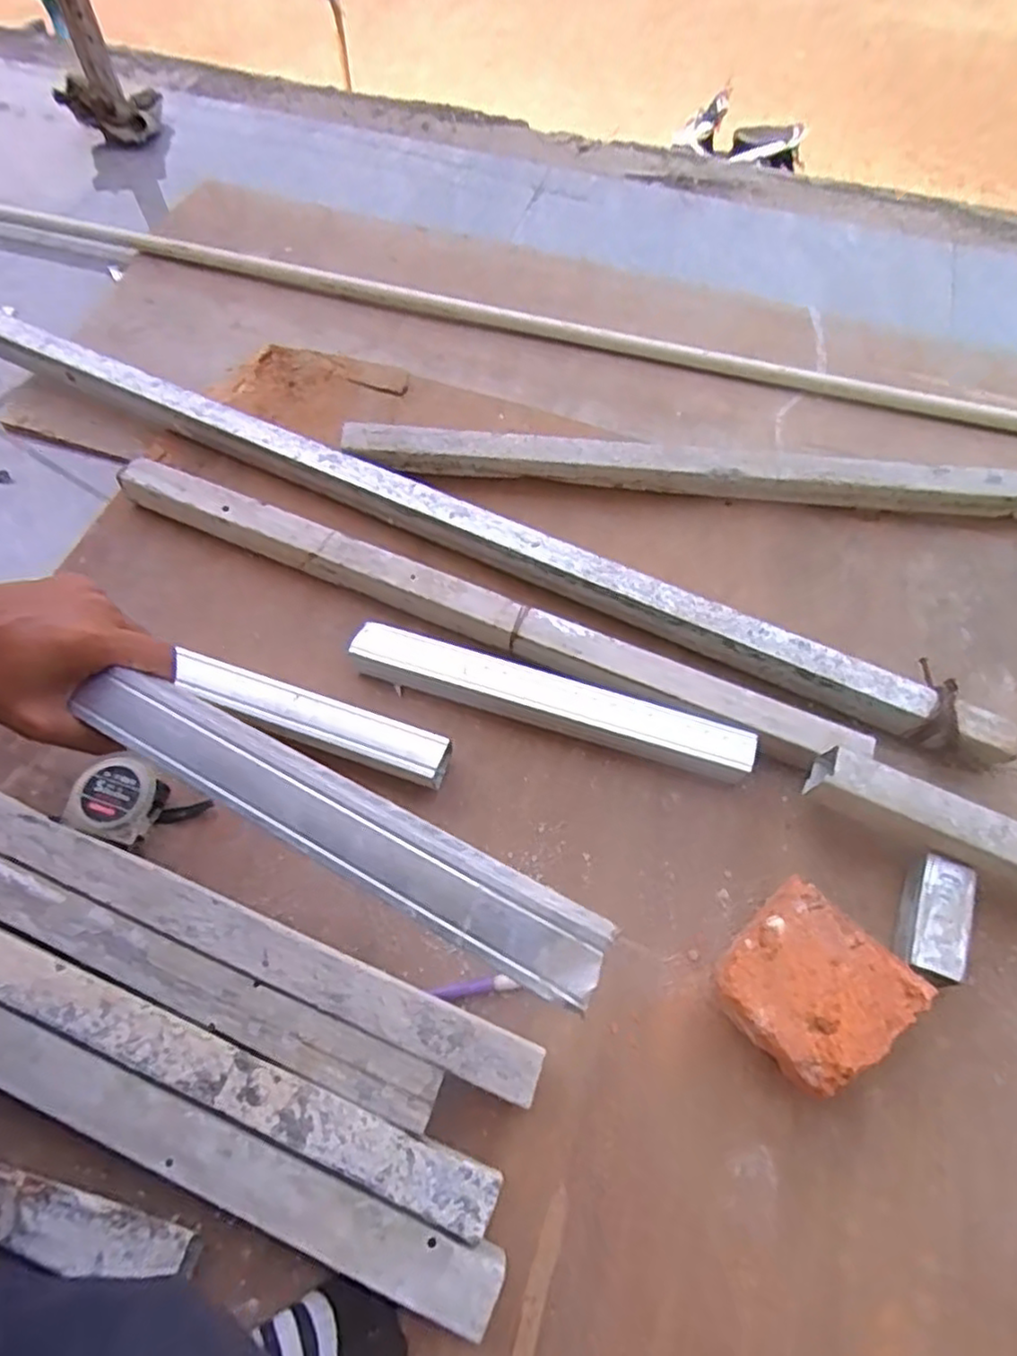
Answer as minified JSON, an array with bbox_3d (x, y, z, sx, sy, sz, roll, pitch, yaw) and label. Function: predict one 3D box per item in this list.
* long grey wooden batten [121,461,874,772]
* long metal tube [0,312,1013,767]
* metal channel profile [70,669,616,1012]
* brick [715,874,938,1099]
[{"bbox_3d":[-0.042,-0.060,0.628,0.709,0.052,0.048,22,64,10],"label":"long grey wooden batten"},{"bbox_3d":[-0.077,-0.158,0.677,1.078,0.058,0.063,24,64,11],"label":"long metal tube"},{"bbox_3d":[-0.091,0.064,0.339,0.297,0.018,0.041,24,64,19],"label":"metal channel profile"},{"bbox_3d":[0.208,0.217,0.487,0.106,0.053,0.108,-39,69,-19],"label":"brick"}]

